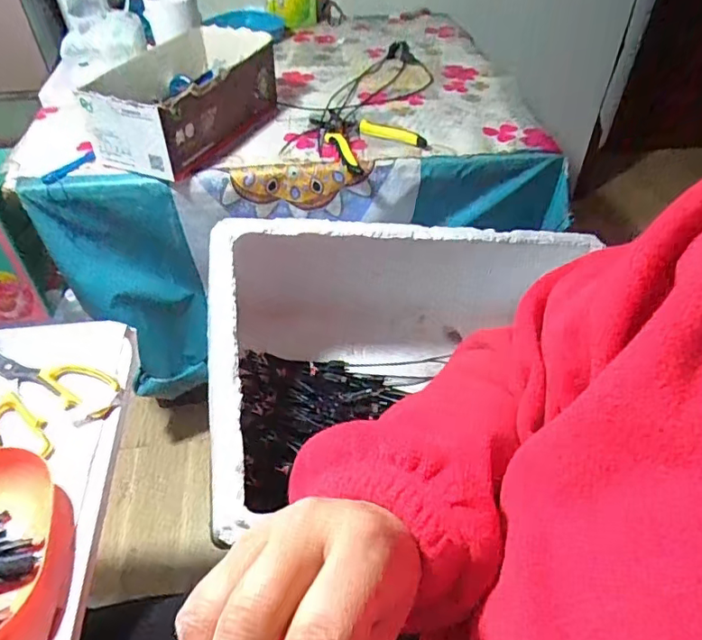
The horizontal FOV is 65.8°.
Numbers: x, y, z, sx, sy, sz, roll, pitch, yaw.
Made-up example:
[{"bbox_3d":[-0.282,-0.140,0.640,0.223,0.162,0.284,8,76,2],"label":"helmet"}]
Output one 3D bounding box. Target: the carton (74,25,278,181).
[{"bbox_3d":[-0.210,-0.300,0.725,0.150,0.101,0.269,20,48,18],"label":"carton"}]

